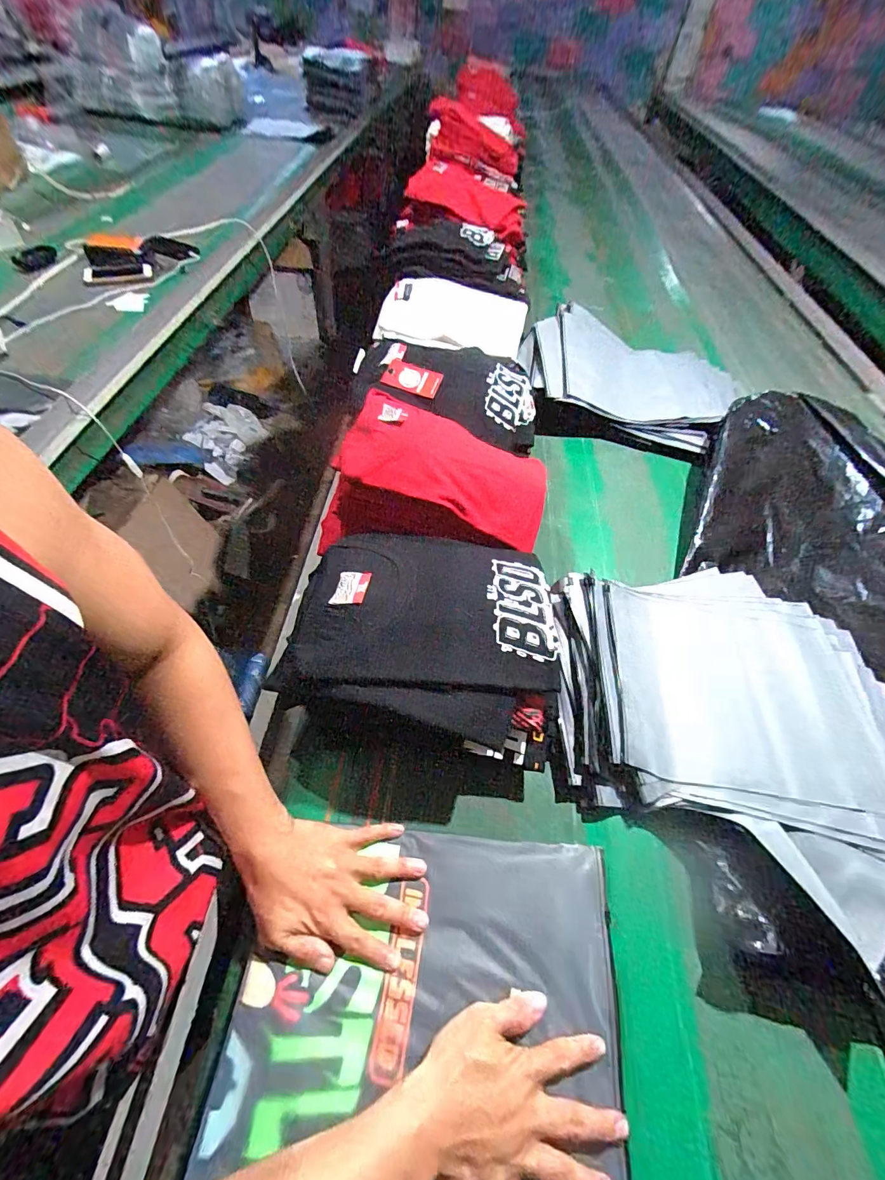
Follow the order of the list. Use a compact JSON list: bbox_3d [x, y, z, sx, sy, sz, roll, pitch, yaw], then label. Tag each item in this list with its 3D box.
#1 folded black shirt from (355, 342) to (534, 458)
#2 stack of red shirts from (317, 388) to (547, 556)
[{"bbox_3d":[0.027,-0.360,0.787,0.284,0.099,0.226,8,54,1],"label":"folded black shirt"},{"bbox_3d":[-0.002,-0.172,0.631,0.306,0.103,0.210,5,54,-1],"label":"stack of red shirts"}]

